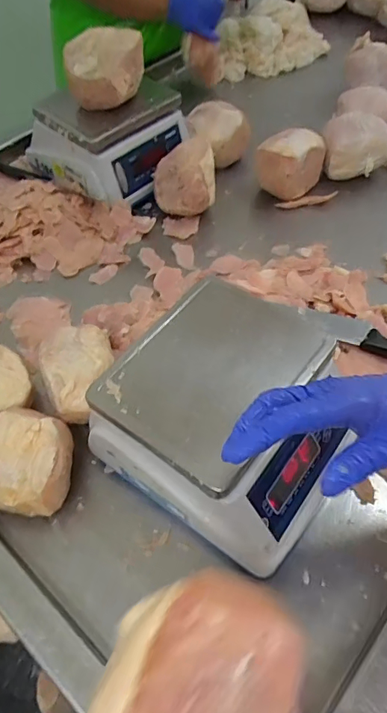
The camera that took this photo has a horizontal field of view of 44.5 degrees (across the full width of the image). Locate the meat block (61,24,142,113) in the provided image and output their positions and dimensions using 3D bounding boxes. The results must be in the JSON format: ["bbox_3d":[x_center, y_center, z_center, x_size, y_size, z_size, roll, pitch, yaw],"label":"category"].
[{"bbox_3d":[-0.154,-0.488,0.804,0.138,0.090,0.111,-4,53,0],"label":"meat block"}]

